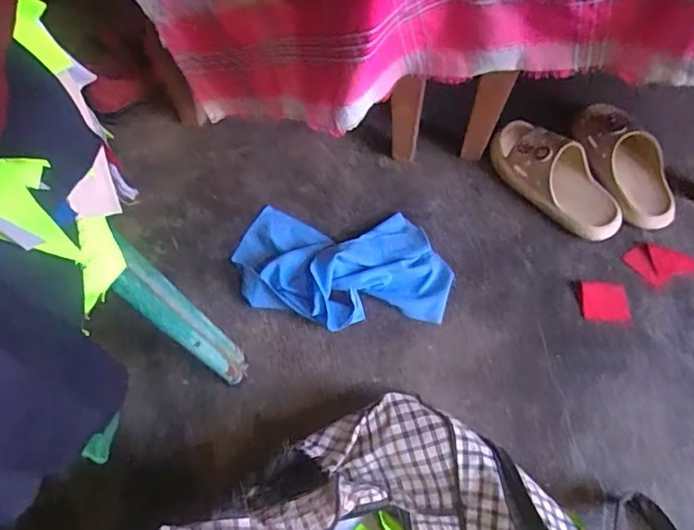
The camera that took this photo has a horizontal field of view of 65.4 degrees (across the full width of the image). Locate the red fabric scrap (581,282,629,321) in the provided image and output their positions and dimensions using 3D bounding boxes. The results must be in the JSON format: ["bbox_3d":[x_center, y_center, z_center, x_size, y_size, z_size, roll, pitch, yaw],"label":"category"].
[{"bbox_3d":[0.339,0.048,0.709,0.060,0.009,0.050,3,64,1],"label":"red fabric scrap"}]

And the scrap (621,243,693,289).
[{"bbox_3d":[0.429,-0.005,0.739,0.071,0.006,0.073,-34,69,-16],"label":"scrap"}]

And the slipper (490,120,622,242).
[{"bbox_3d":[0.296,-0.123,0.765,0.084,0.063,0.211,-35,69,-16],"label":"slipper"}]

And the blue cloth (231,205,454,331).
[{"bbox_3d":[-0.007,0.002,0.715,0.278,0.033,0.160,5,64,2],"label":"blue cloth"}]

